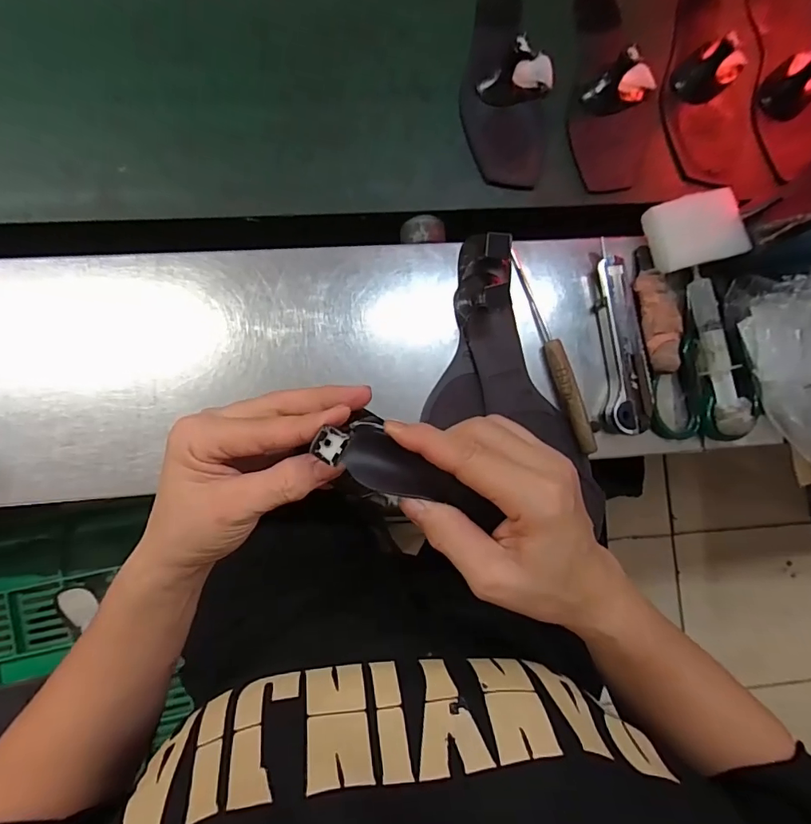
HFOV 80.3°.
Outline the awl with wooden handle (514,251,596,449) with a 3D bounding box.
[{"bbox_3d":[0.126,-0.051,0.408,0.015,0.015,0.180,-19,87,-6],"label":"awl with wooden handle"}]

